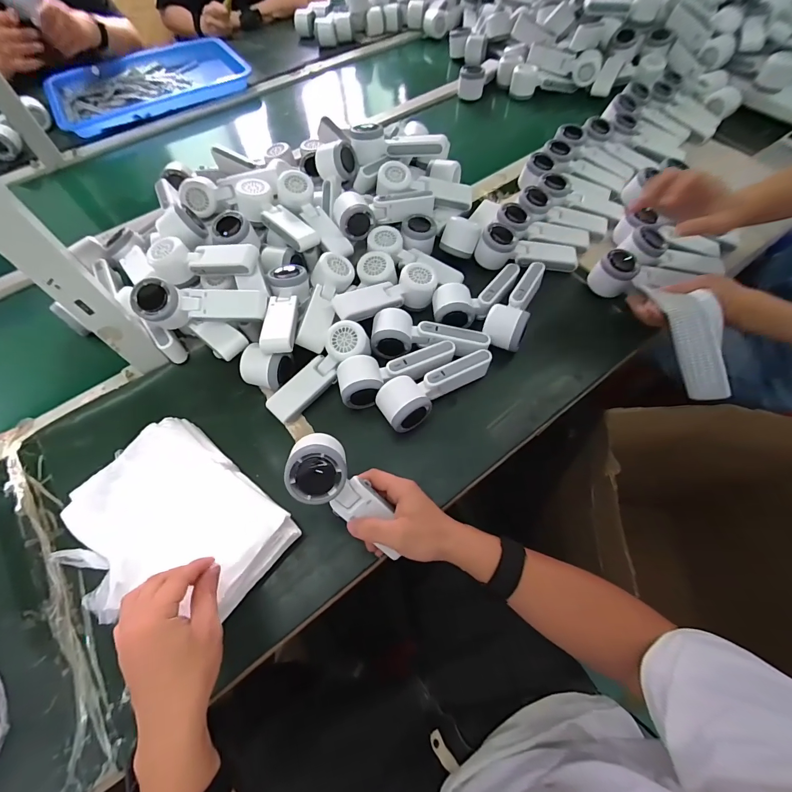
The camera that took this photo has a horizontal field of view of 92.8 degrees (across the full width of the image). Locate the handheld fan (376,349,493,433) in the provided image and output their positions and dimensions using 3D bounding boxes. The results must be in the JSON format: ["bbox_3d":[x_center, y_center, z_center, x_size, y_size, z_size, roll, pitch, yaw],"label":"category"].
[{"bbox_3d":[0.057,-0.008,0.509,0.164,0.055,0.060,-27,64,-12],"label":"handheld fan"}]

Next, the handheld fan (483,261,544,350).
[{"bbox_3d":[0.177,-0.142,0.563,0.057,0.043,0.159,20,64,12],"label":"handheld fan"}]

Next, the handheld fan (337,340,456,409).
[{"bbox_3d":[0.004,-0.030,0.521,0.162,0.053,0.063,-17,62,-7],"label":"handheld fan"}]

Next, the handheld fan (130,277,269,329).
[{"bbox_3d":[-0.263,-0.126,0.513,0.166,0.056,0.051,-7,62,-2],"label":"handheld fan"}]

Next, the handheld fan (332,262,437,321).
[{"bbox_3d":[-0.012,-0.148,0.567,0.165,0.046,0.057,-28,64,-13],"label":"handheld fan"}]

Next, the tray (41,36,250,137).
[{"bbox_3d":[-0.647,-0.819,0.994,0.463,0.055,0.327,-33,66,-15],"label":"tray"}]

